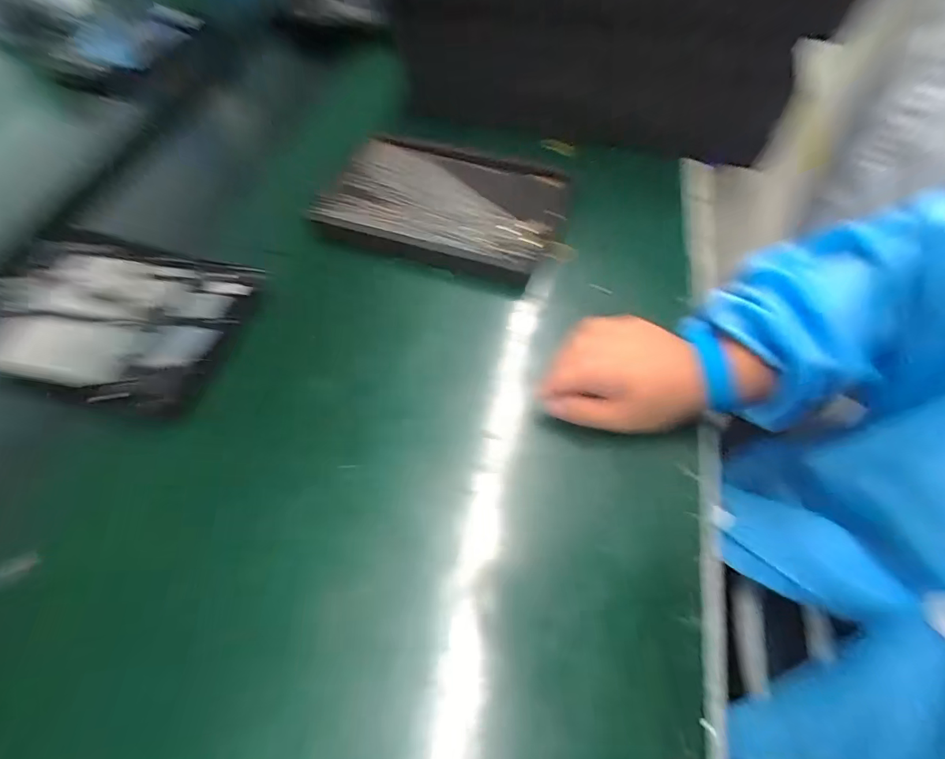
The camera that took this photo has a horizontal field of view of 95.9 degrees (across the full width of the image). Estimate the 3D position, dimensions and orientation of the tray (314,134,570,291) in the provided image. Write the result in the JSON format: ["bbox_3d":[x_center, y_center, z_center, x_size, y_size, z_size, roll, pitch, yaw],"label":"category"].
[{"bbox_3d":[-0.029,-0.180,0.443,0.251,0.022,0.163,15,62,12],"label":"tray"}]

